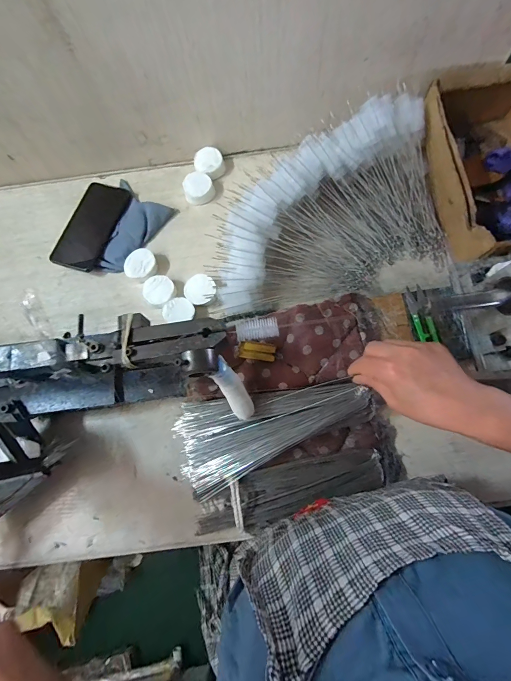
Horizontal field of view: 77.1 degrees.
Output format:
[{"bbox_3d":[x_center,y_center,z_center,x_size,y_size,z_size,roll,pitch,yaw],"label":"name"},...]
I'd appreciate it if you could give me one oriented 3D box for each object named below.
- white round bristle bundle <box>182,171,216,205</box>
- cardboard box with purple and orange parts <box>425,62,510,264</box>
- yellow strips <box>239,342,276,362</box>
[{"bbox_3d":[-0.095,-0.258,0.536,0.049,0.020,0.050,-14,76,-3],"label":"white round bristle bundle"},{"bbox_3d":[0.364,-0.267,0.486,0.198,0.101,0.301,-12,76,-2],"label":"cardboard box with purple and orange parts"},{"bbox_3d":[0.003,0.015,0.422,0.046,0.006,0.022,8,76,3],"label":"yellow strips"}]

